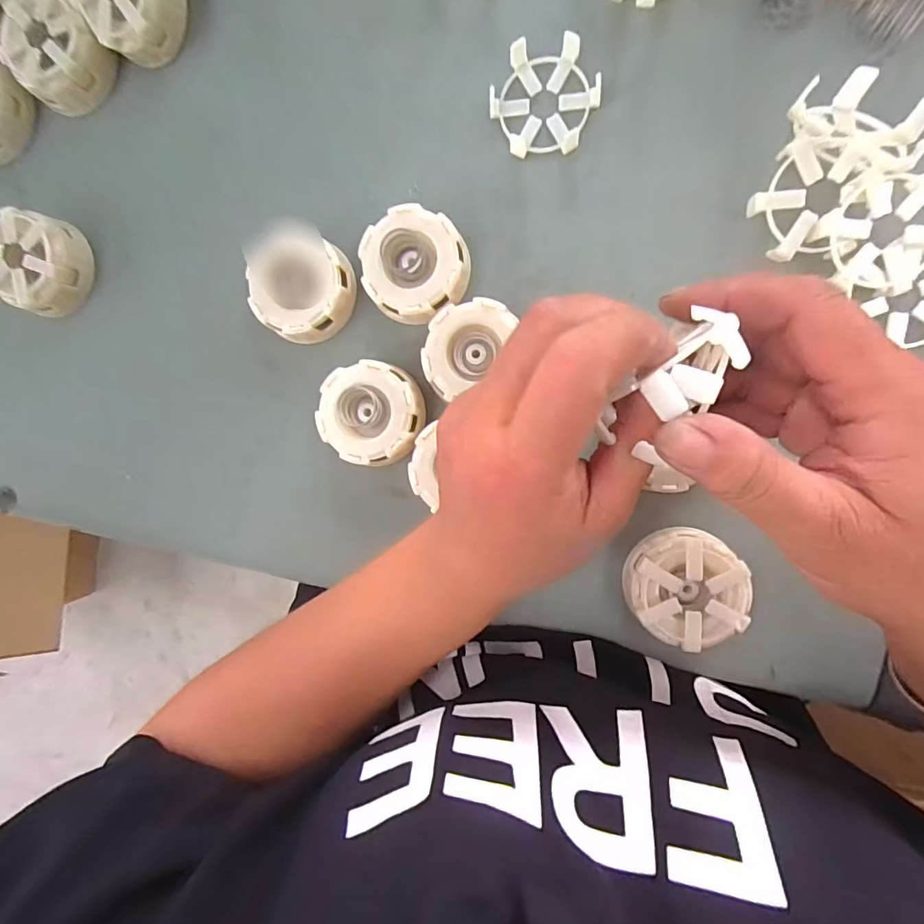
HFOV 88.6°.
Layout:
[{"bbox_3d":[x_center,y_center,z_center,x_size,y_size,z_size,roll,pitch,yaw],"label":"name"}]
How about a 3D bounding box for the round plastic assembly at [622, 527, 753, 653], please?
[{"bbox_3d":[0.124,0.069,0.264,0.059,0.023,0.060,1,95,9],"label":"round plastic assembly"}]

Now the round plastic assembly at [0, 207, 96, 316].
[{"bbox_3d":[-0.274,-0.129,0.308,0.049,0.035,0.059,18,97,7],"label":"round plastic assembly"}]

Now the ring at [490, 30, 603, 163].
[{"bbox_3d":[0.046,-0.201,0.261,0.059,0.012,0.054,1,95,9],"label":"ring"}]

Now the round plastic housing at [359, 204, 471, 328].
[{"bbox_3d":[-0.027,-0.114,0.274,0.059,0.023,0.058,1,95,9],"label":"round plastic housing"}]

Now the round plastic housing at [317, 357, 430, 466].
[{"bbox_3d":[-0.053,-0.029,0.284,0.062,0.022,0.058,1,95,9],"label":"round plastic housing"}]

